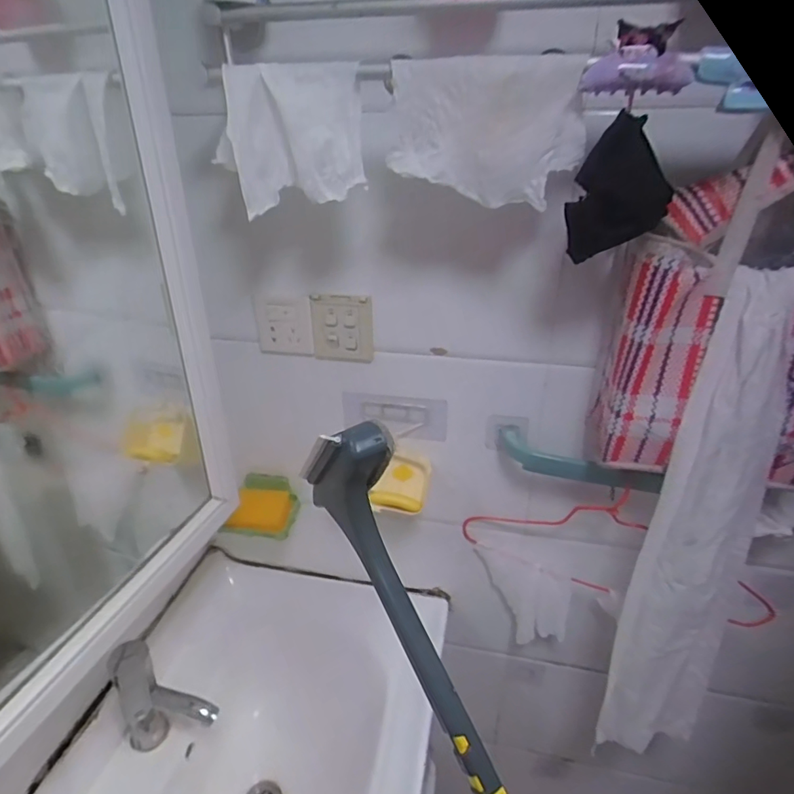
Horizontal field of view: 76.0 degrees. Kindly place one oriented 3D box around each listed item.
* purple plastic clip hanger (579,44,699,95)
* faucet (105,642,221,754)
[{"bbox_3d":[0.201,-0.272,0.424,0.086,0.031,0.025,7,29,14],"label":"purple plastic clip hanger"},{"bbox_3d":[-0.314,0.424,0.690,0.110,0.176,0.092,19,33,32],"label":"faucet"}]

